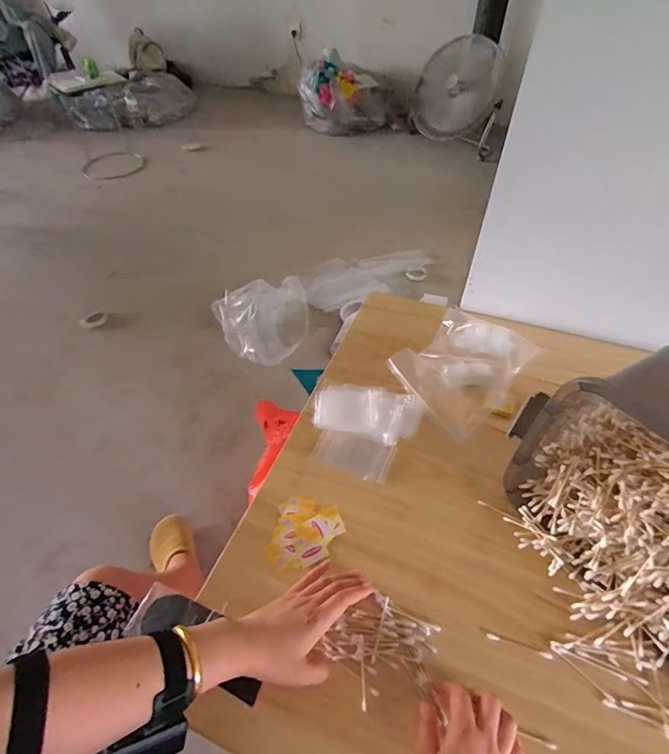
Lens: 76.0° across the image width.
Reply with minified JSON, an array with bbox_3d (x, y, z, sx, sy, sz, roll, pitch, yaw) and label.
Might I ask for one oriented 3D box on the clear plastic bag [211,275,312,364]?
[{"bbox_3d":[-0.239,-0.205,1.515,0.304,0.212,0.263,-27,54,-20],"label":"clear plastic bag"}]

